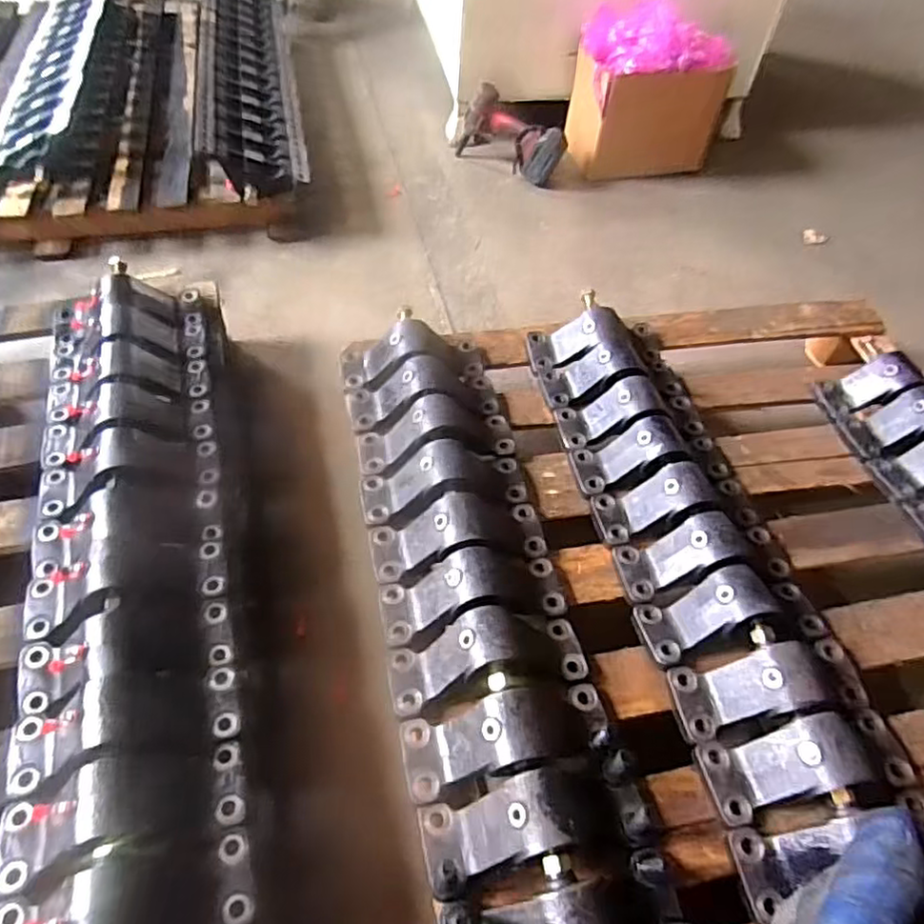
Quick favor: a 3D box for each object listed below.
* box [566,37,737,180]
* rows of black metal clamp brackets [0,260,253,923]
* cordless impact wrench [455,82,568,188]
[{"bbox_3d":[0.454,-0.879,1.645,0.343,0.268,0.185,-9,54,-11],"label":"box"},{"bbox_3d":[-0.386,0.166,0.726,0.234,0.076,1.142,-10,54,-12],"label":"rows of black metal clamp brackets"},{"bbox_3d":[0.115,-0.823,1.638,0.292,0.176,0.088,27,55,16],"label":"cordless impact wrench"}]

